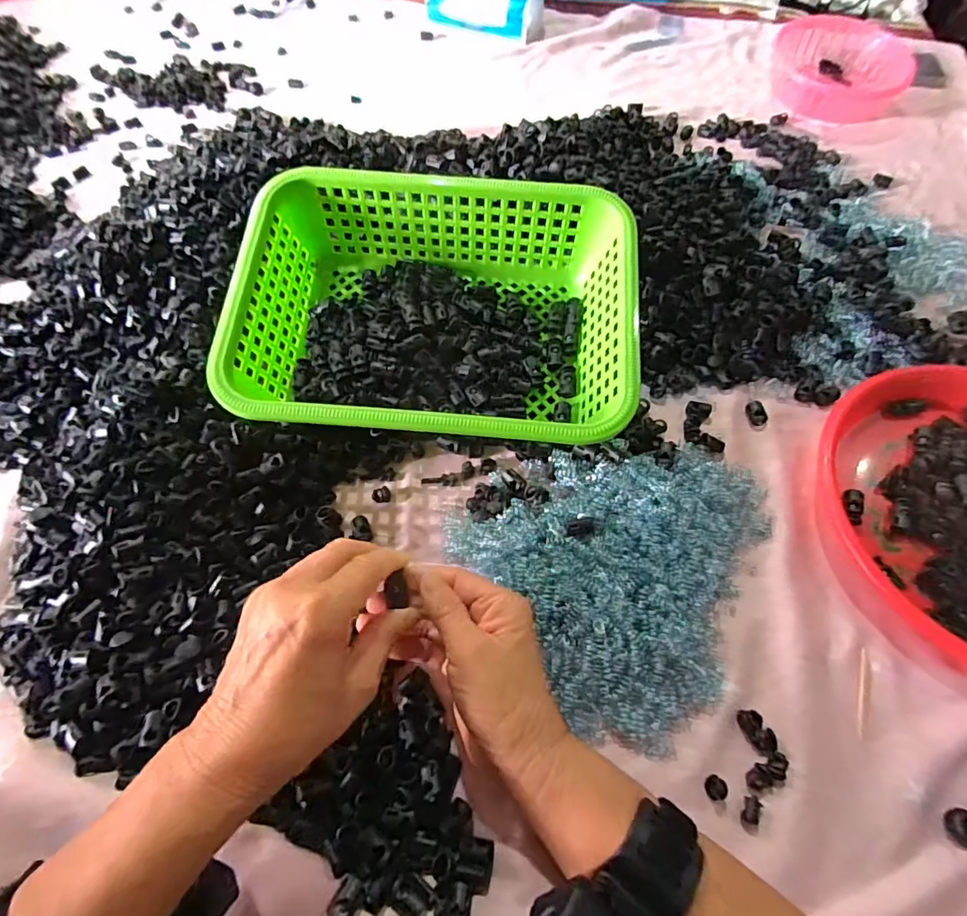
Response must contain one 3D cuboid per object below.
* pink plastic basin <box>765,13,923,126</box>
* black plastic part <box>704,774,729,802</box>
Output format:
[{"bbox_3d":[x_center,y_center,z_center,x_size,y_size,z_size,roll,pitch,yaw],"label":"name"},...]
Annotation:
[{"bbox_3d":[0.469,-0.515,0.676,0.162,0.047,0.181,28,65,14],"label":"pink plastic basin"},{"bbox_3d":[0.141,0.199,0.306,0.009,0.012,0.013,10,62,5],"label":"black plastic part"}]

